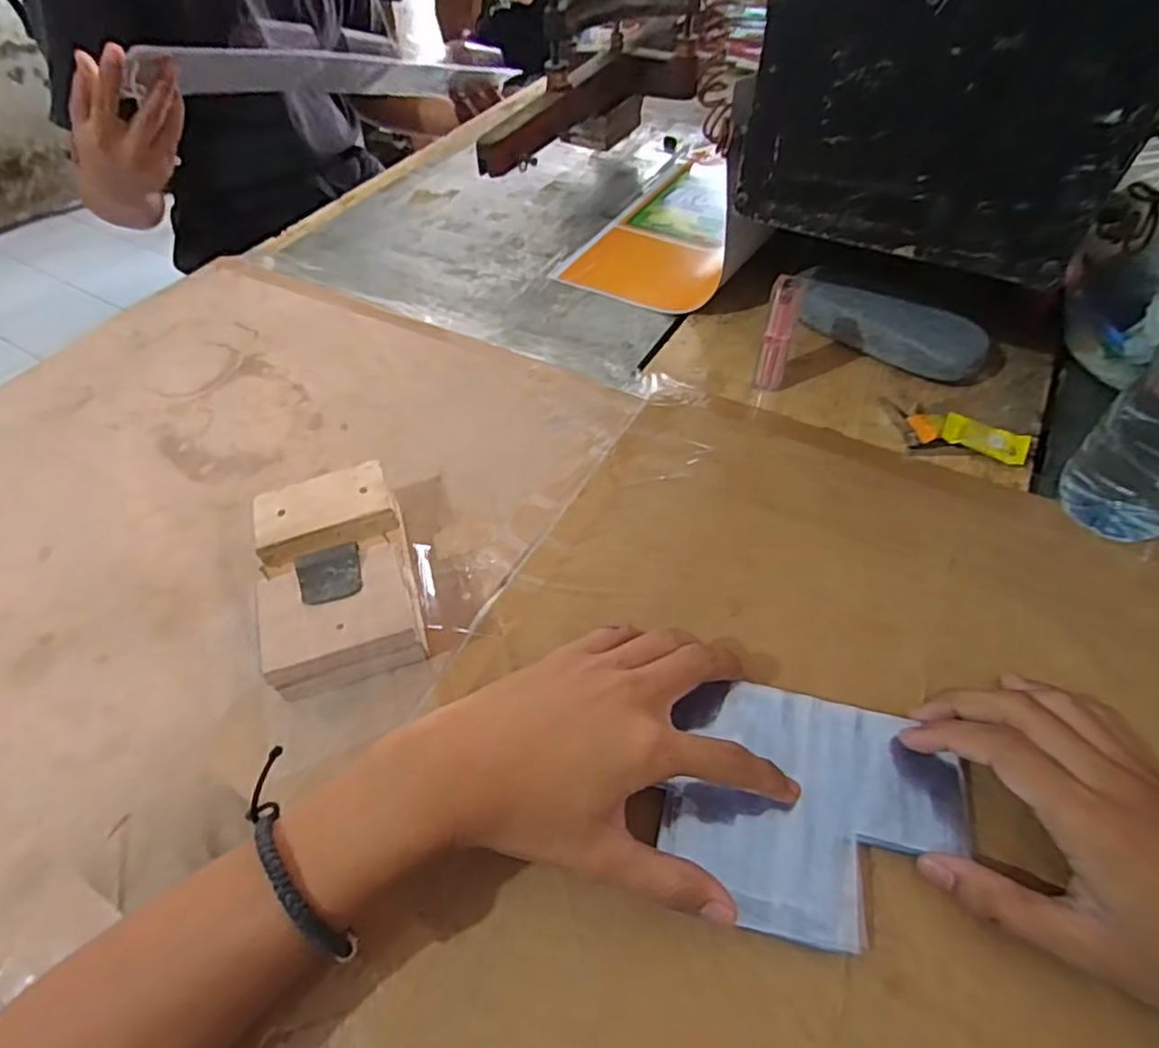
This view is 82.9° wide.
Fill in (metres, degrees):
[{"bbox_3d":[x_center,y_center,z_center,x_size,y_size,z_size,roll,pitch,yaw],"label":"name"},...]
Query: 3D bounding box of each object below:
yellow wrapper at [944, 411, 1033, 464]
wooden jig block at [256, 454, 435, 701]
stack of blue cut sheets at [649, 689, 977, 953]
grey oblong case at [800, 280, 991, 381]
[{"bbox_3d":[0.273,-0.057,0.440,0.052,0.004,0.026,18,68,15],"label":"yellow wrapper"},{"bbox_3d":[-0.136,0.029,0.372,0.077,0.038,0.132,-17,52,-9],"label":"wooden jig block"},{"bbox_3d":[0.108,0.131,0.300,0.131,0.009,0.106,8,52,10],"label":"stack of blue cut sheets"},{"bbox_3d":[0.240,-0.150,0.508,0.135,0.033,0.057,36,62,28],"label":"grey oblong case"}]

